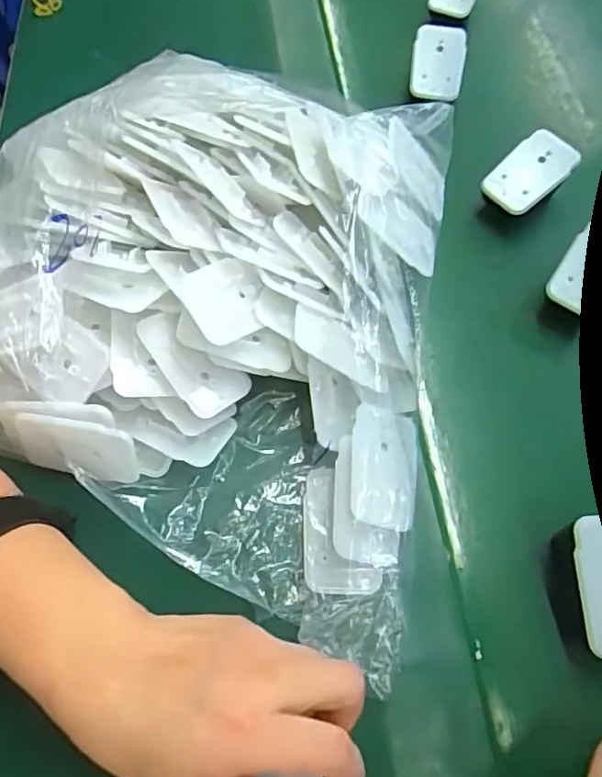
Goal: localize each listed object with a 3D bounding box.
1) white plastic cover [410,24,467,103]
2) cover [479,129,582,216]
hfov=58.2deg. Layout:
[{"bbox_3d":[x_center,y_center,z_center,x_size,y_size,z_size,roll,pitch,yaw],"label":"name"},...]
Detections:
[{"bbox_3d":[0.116,-0.275,0.457,0.047,0.007,0.064,9,90,-10],"label":"white plastic cover"},{"bbox_3d":[0.171,-0.162,0.402,0.064,0.009,0.042,-45,74,6],"label":"cover"}]

